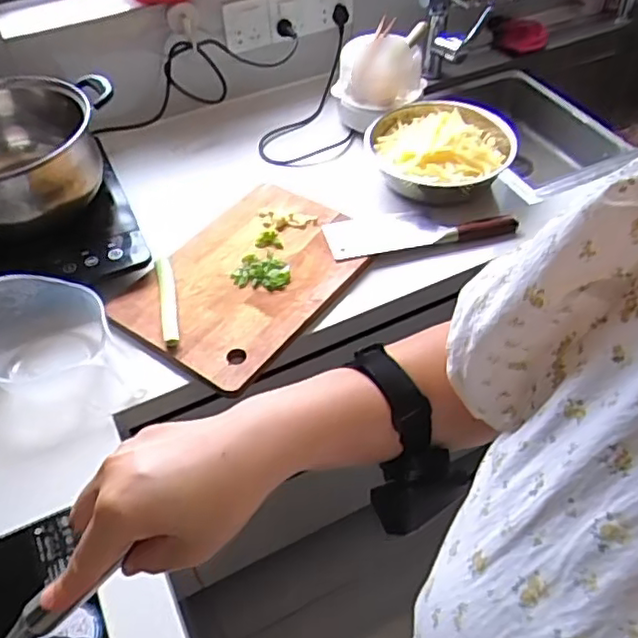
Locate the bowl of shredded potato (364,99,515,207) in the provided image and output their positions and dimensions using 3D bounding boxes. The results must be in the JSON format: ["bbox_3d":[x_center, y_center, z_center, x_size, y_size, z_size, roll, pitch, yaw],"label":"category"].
[{"bbox_3d":[0.185,-0.267,1.031,0.221,0.067,0.220,-1,48,1],"label":"bowl of shredded potato"}]

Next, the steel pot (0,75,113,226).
[{"bbox_3d":[-0.442,-0.232,0.922,0.214,0.126,0.307,20,52,19],"label":"steel pot"}]

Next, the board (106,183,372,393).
[{"bbox_3d":[-0.095,-0.067,0.903,0.245,0.016,0.340,28,55,24],"label":"board"}]

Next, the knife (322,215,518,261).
[{"bbox_3d":[0.150,-0.135,0.956,0.274,0.016,0.075,-10,49,-7],"label":"knife"}]

